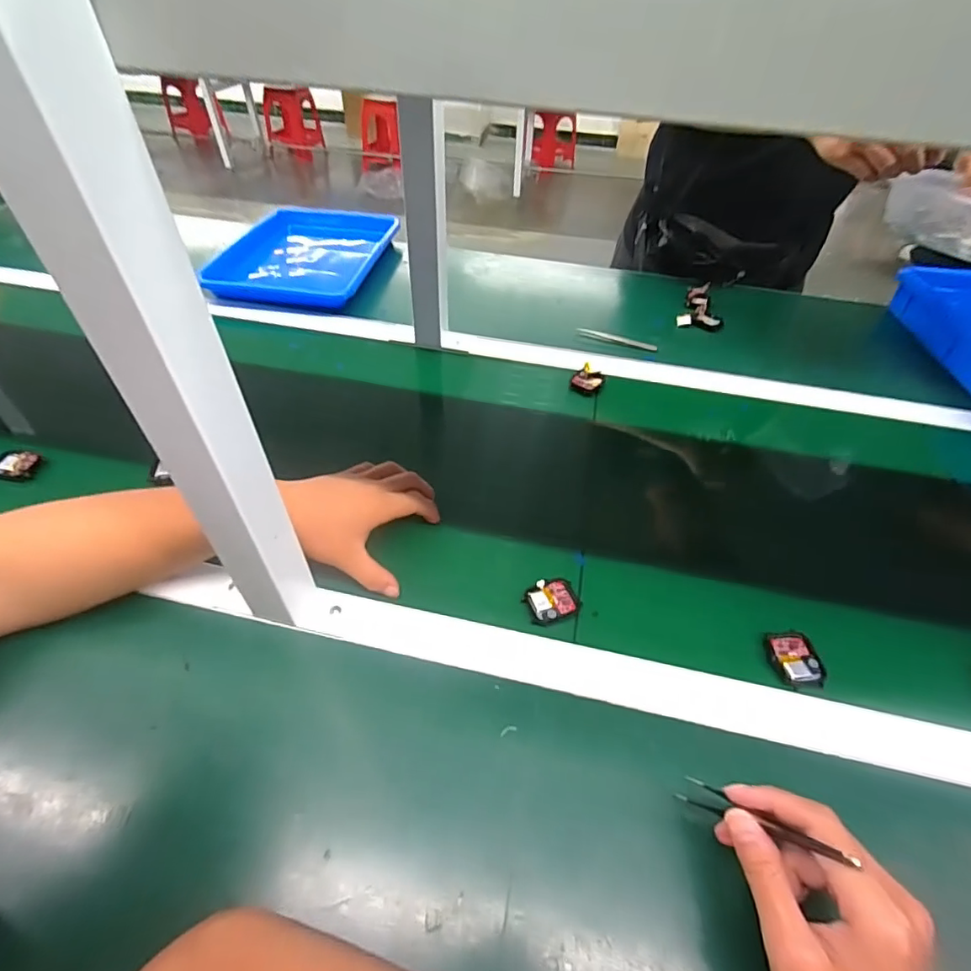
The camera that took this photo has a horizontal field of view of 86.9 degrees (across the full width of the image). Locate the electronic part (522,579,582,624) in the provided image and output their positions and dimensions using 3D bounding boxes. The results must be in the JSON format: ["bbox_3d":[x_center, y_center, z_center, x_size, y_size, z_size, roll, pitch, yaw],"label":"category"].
[{"bbox_3d":[0.059,0.102,0.455,0.046,0.009,0.036,-16,51,-17],"label":"electronic part"}]

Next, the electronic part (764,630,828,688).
[{"bbox_3d":[0.257,0.143,0.425,0.039,0.009,0.045,5,48,1],"label":"electronic part"}]

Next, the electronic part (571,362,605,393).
[{"bbox_3d":[0.136,-0.138,0.676,0.037,0.017,0.044,30,53,22],"label":"electronic part"}]

